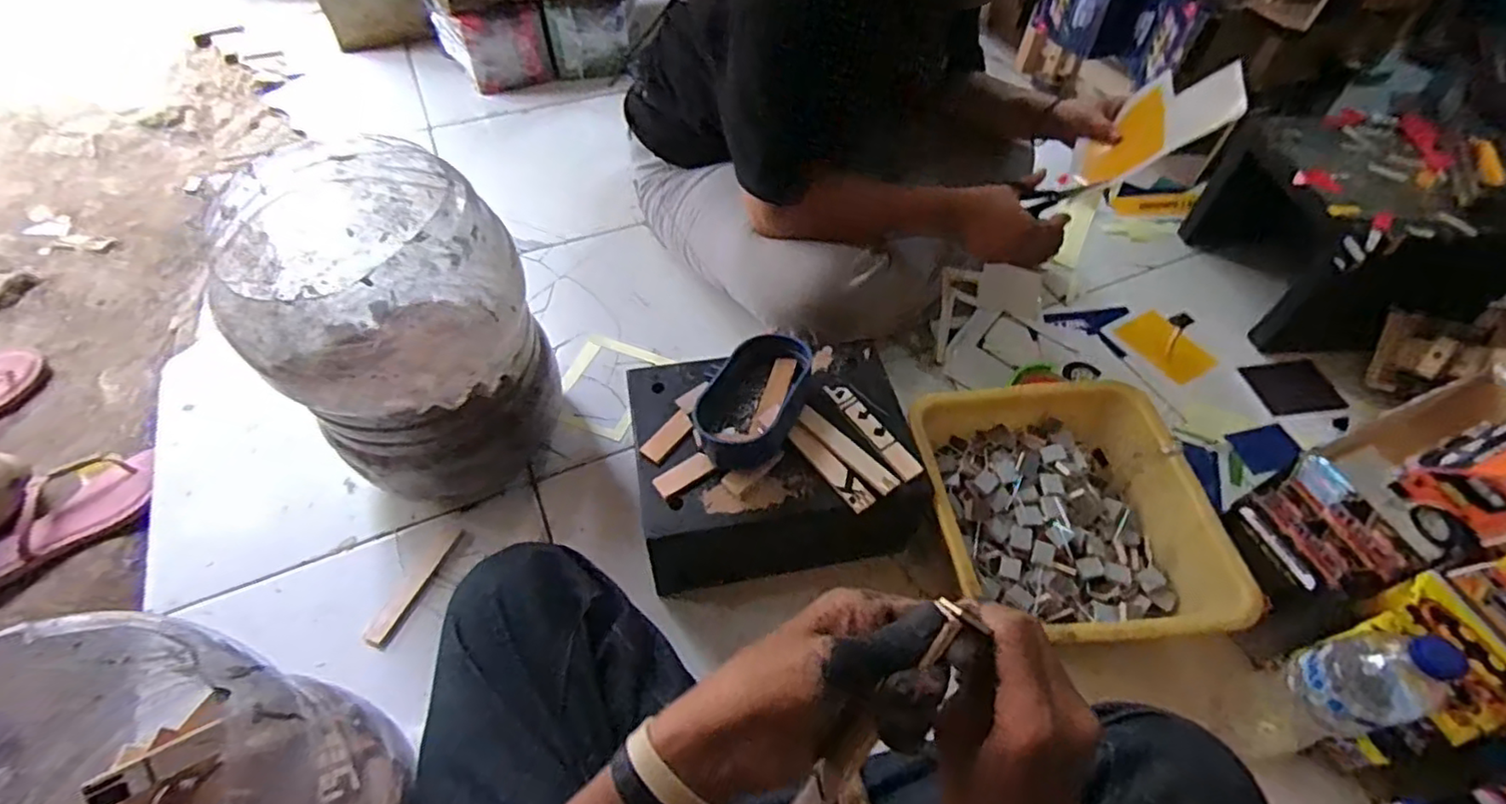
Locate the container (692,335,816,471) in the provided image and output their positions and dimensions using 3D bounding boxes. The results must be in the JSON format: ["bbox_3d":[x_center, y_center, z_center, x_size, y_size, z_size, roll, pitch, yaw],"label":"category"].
[{"bbox_3d":[0.003,-0.005,0.645,0.084,0.058,0.146,24,56,14],"label":"container"}]

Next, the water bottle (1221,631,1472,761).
[{"bbox_3d":[0.488,0.240,0.544,0.070,0.210,0.067,-4,54,-6],"label":"water bottle"}]

